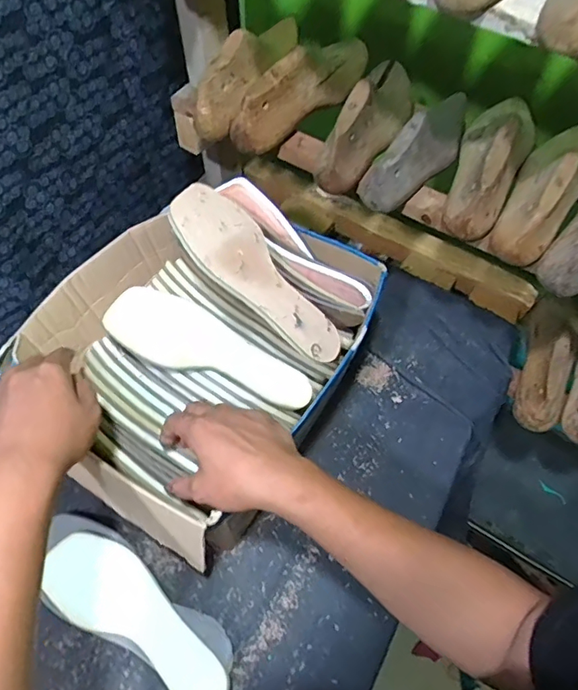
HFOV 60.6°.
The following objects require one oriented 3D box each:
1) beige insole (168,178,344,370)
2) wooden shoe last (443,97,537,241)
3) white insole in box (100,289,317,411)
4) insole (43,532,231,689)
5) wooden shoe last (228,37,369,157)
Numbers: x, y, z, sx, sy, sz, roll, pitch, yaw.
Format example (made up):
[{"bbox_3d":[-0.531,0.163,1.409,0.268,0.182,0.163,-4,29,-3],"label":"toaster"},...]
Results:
[{"bbox_3d":[-0.033,-0.074,0.531,0.233,0.018,0.079,48,67,-3],"label":"beige insole"},{"bbox_3d":[0.232,-0.215,0.563,0.071,0.070,0.201,23,61,12],"label":"wooden shoe last"},{"bbox_3d":[-0.082,0.001,0.564,0.235,0.018,0.079,22,67,-16],"label":"white insole in box"},{"bbox_3d":[-0.156,0.283,0.522,0.229,0.013,0.080,28,58,14],"label":"insole"},{"bbox_3d":[0.030,-0.339,0.620,0.064,0.069,0.258,34,64,17],"label":"wooden shoe last"}]

